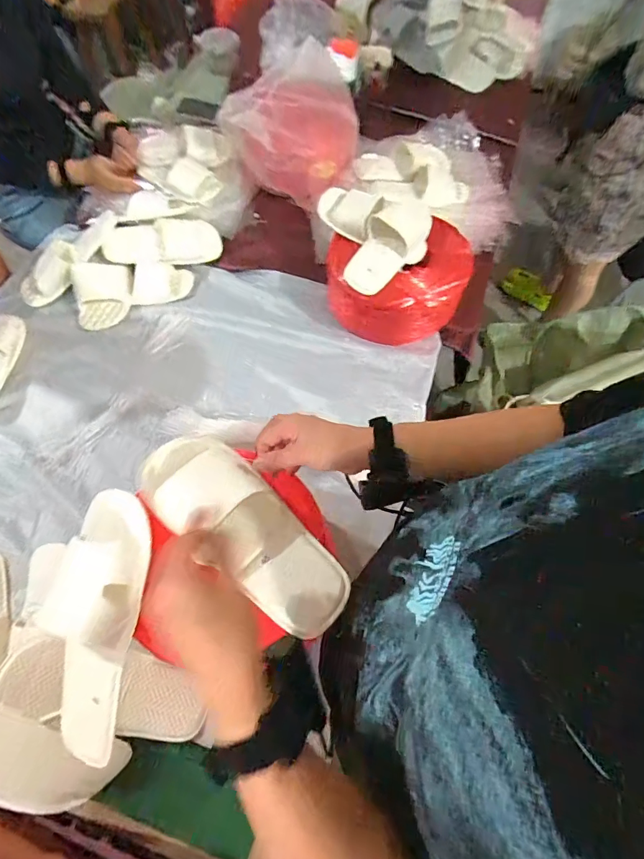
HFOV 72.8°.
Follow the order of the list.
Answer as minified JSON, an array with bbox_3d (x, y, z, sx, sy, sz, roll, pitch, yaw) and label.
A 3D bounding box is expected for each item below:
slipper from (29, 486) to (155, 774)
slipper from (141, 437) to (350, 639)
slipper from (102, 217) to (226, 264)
[{"bbox_3d":[-0.233,0.208,0.451,0.080,0.075,0.267,10,98,4],"label":"slipper"},{"bbox_3d":[-0.086,0.106,0.479,0.271,0.049,0.109,41,66,8],"label":"slipper"},{"bbox_3d":[-0.381,-0.451,1.045,0.269,0.059,0.111,-1,65,-2],"label":"slipper"}]

